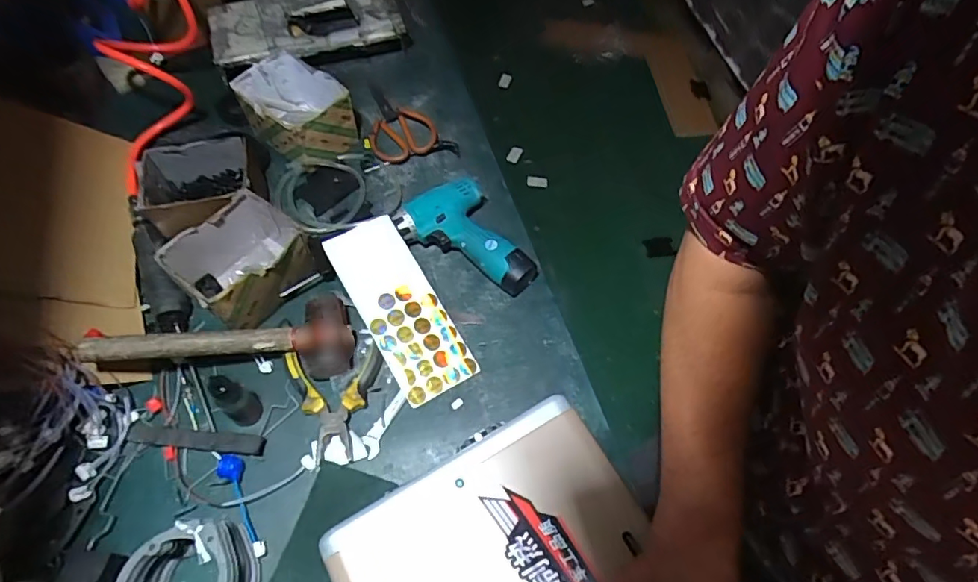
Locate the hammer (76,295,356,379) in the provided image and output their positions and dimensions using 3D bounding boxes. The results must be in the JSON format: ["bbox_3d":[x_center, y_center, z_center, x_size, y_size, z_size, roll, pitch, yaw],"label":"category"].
[{"bbox_3d":[-0.303,0.057,0.614,0.279,0.045,0.093,-1,61,-18],"label":"hammer"}]

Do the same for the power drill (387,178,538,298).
[{"bbox_3d":[-0.029,-0.068,0.731,0.142,0.052,0.188,-32,67,-17],"label":"power drill"}]

